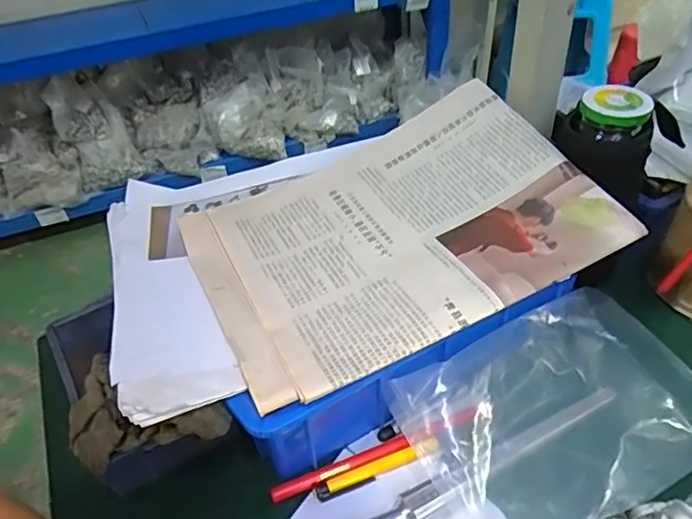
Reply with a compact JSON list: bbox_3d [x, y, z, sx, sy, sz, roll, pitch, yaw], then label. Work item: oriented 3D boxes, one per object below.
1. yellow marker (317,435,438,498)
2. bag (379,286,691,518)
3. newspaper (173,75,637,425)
[{"bbox_3d":[0.022,0.140,0.377,0.087,0.010,0.009,-16,42,-13],"label":"yellow marker"},{"bbox_3d":[0.145,0.098,0.367,0.198,0.037,0.132,-23,44,-20],"label":"bag"},{"bbox_3d":[0.032,-0.031,0.397,0.274,0.049,0.200,-20,43,-17],"label":"newspaper"}]

